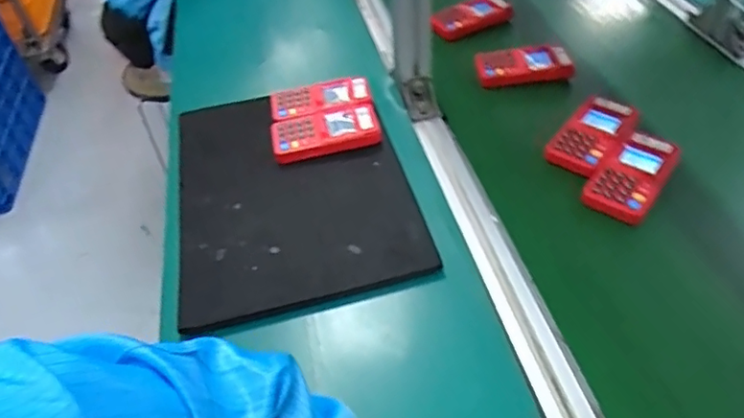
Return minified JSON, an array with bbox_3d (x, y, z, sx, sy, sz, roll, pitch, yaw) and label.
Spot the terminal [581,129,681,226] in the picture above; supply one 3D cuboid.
[{"bbox_3d":[0.276,-0.036,0.612,0.060,0.026,0.115,28,55,29],"label":"terminal"}]

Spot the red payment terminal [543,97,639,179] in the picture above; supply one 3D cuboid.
[{"bbox_3d":[0.252,-0.084,0.655,0.064,0.019,0.119,29,55,29],"label":"red payment terminal"}]

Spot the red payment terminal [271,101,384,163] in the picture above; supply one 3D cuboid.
[{"bbox_3d":[-0.054,-0.093,0.677,0.123,0.026,0.065,-10,46,-4],"label":"red payment terminal"}]

